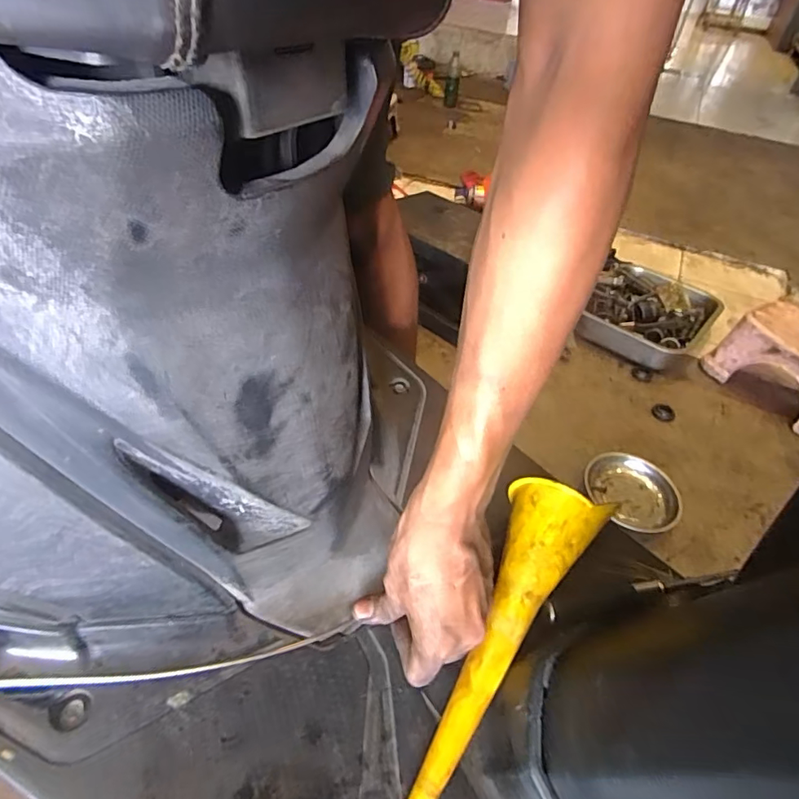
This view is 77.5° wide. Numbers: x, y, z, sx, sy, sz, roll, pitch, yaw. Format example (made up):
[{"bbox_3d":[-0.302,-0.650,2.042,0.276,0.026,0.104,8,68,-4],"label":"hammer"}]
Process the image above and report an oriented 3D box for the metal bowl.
[{"bbox_3d":[0.356,0.149,0.770,0.130,0.050,0.128,4,44,-3],"label":"metal bowl"}]

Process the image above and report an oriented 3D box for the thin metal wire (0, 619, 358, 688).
[{"bbox_3d":[-0.145,0.164,0.312,0.238,0.015,0.017,2,43,-21],"label":"thin metal wire"}]

